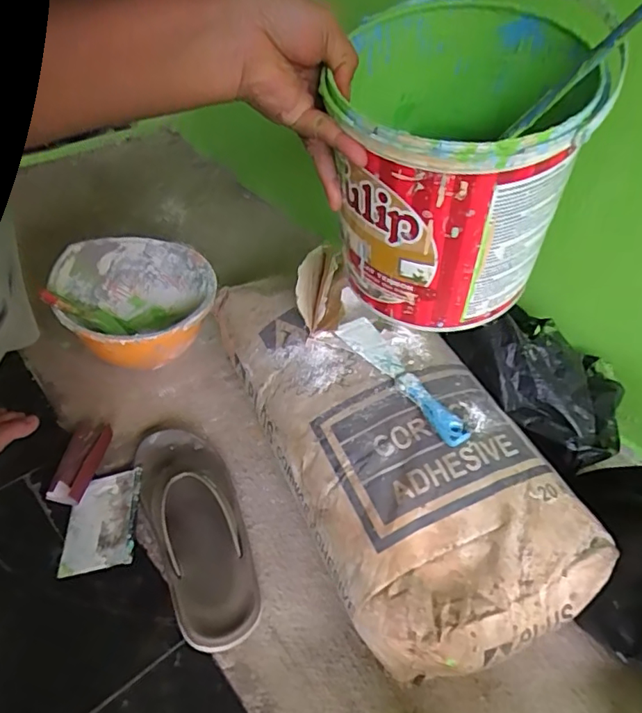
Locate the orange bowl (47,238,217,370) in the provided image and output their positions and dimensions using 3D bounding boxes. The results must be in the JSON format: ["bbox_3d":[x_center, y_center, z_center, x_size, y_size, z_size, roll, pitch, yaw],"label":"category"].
[{"bbox_3d":[-0.272,-0.071,0.805,0.221,0.130,0.248,-18,50,-22],"label":"orange bowl"}]

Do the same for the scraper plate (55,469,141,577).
[{"bbox_3d":[-0.260,0.195,0.630,0.089,0.008,0.116,-15,47,6],"label":"scraper plate"}]

